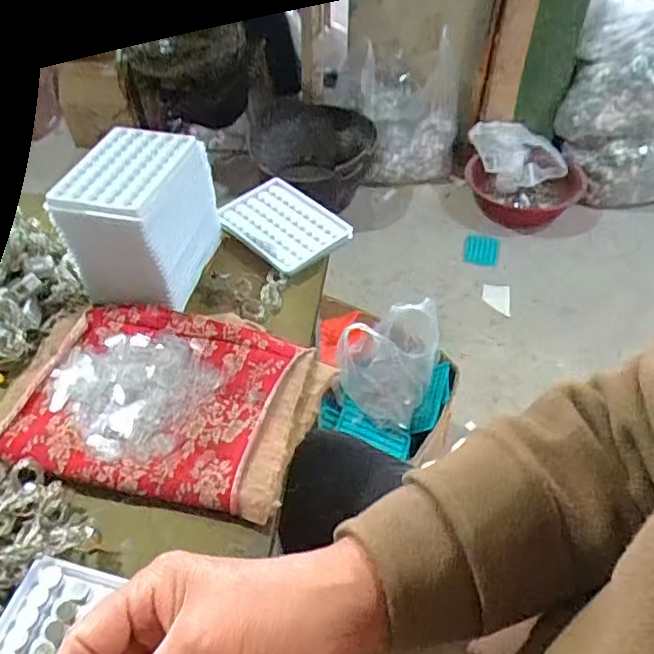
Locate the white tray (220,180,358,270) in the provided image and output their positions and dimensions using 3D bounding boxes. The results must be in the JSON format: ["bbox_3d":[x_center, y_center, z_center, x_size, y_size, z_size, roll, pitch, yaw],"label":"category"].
[{"bbox_3d":[-0.049,-0.112,0.617,0.094,0.019,0.127,-32,55,-28],"label":"white tray"}]

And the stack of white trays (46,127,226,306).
[{"bbox_3d":[-0.175,-0.103,0.533,0.104,0.099,0.136,9,47,7],"label":"stack of white trays"}]

